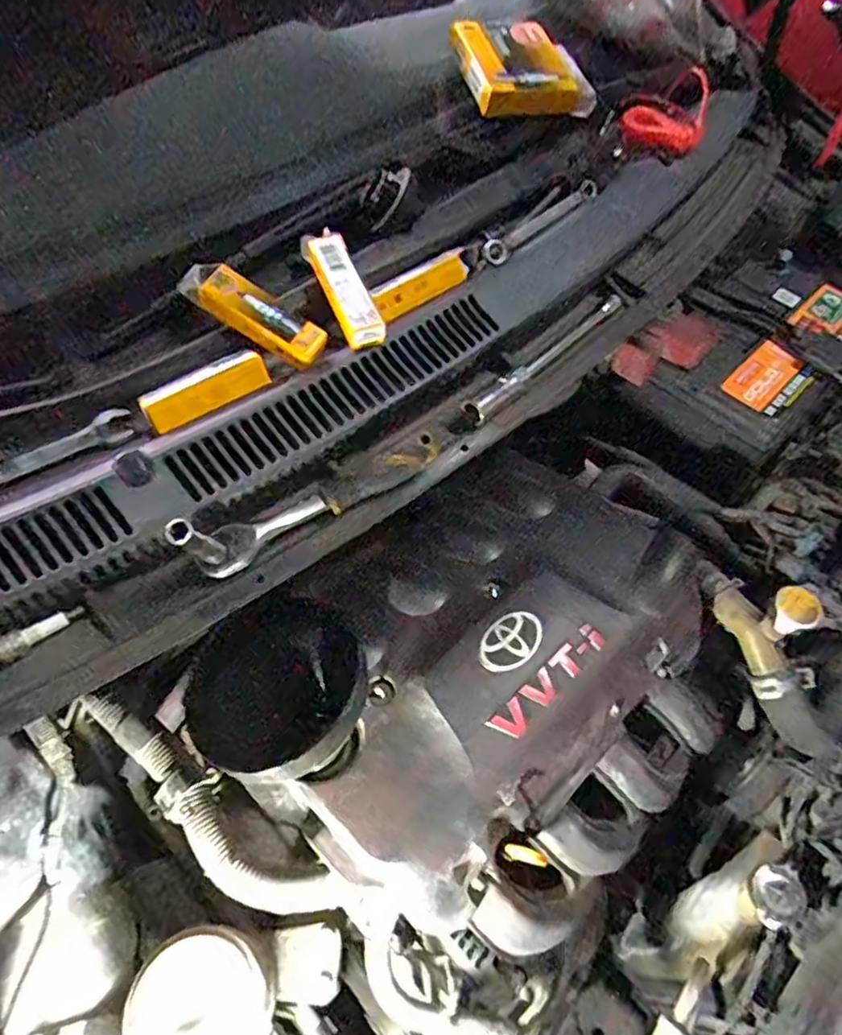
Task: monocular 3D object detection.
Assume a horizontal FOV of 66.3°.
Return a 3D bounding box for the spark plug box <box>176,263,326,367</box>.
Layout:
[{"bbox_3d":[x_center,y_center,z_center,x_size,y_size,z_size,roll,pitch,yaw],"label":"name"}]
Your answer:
[{"bbox_3d":[-0.117,-0.144,0.450,0.108,0.027,0.023,31,58,1],"label":"spark plug box"}]

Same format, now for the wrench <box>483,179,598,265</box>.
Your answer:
[{"bbox_3d":[0.108,-0.263,0.569,0.017,0.019,0.161,36,61,18],"label":"wrench"}]

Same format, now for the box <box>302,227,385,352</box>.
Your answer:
[{"bbox_3d":[-0.057,-0.167,0.468,0.026,0.021,0.098,-23,78,-19],"label":"box"}]

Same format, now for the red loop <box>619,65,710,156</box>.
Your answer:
[{"bbox_3d":[0.257,-0.412,0.658,0.077,0.040,0.119,31,59,15],"label":"red loop"}]

